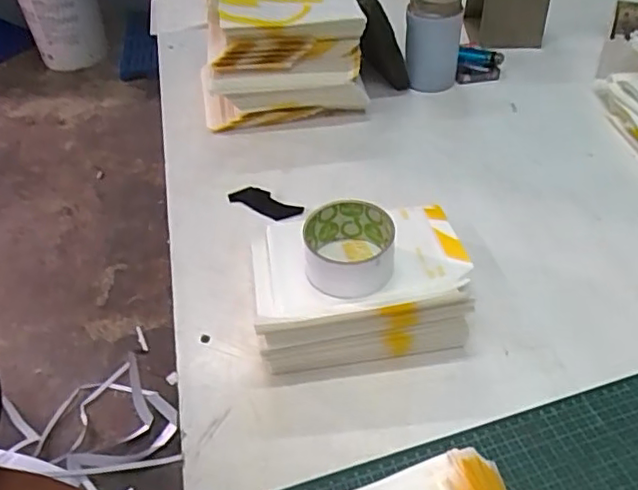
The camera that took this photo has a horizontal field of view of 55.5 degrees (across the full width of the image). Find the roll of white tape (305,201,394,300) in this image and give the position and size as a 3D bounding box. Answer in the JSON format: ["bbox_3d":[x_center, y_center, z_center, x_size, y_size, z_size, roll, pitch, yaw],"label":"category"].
[{"bbox_3d":[0.028,0.001,0.554,0.081,0.044,0.075,-2,41,1],"label":"roll of white tape"}]

